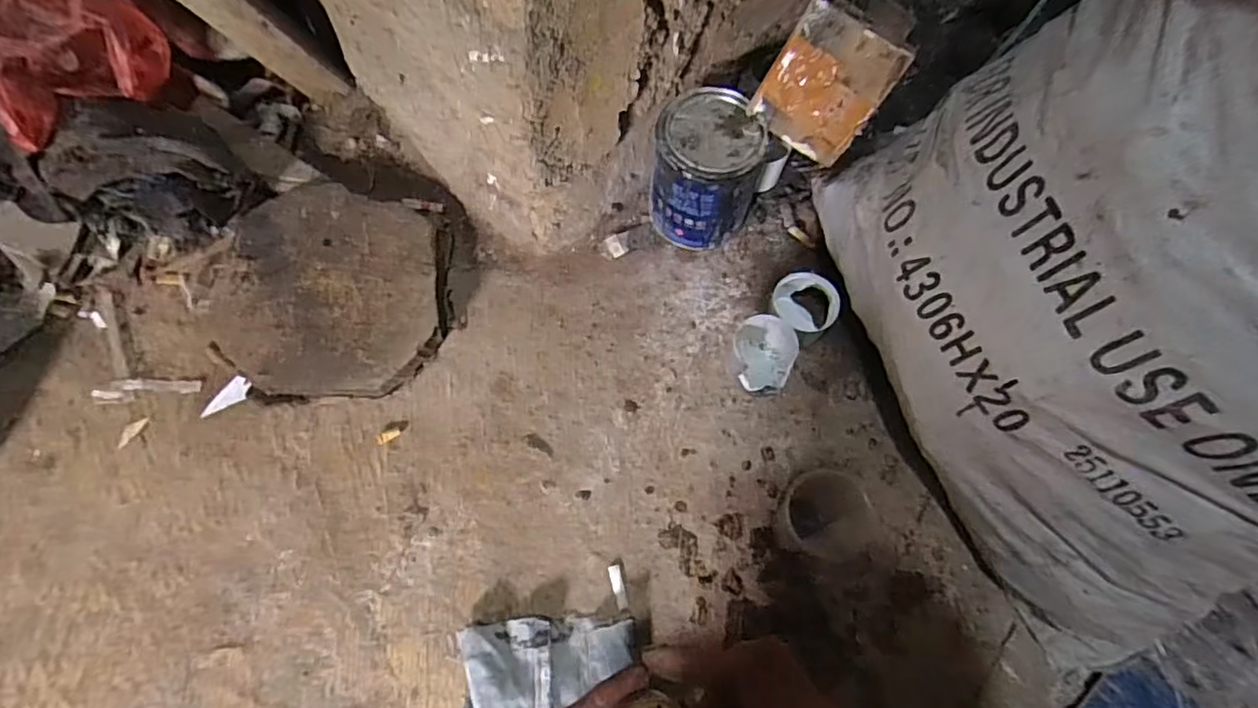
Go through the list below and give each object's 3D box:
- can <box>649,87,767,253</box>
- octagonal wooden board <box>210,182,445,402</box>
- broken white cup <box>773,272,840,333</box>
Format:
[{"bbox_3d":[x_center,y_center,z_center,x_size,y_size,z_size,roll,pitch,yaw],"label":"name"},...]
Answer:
[{"bbox_3d":[0.076,-0.178,0.629,0.102,0.142,0.093,1,66,-2],"label":"can"},{"bbox_3d":[-0.291,-0.064,0.609,0.198,0.039,0.227,-6,66,-6],"label":"octagonal wooden board"},{"bbox_3d":[0.179,-0.054,0.625,0.065,0.044,0.046,19,66,6],"label":"broken white cup"}]

